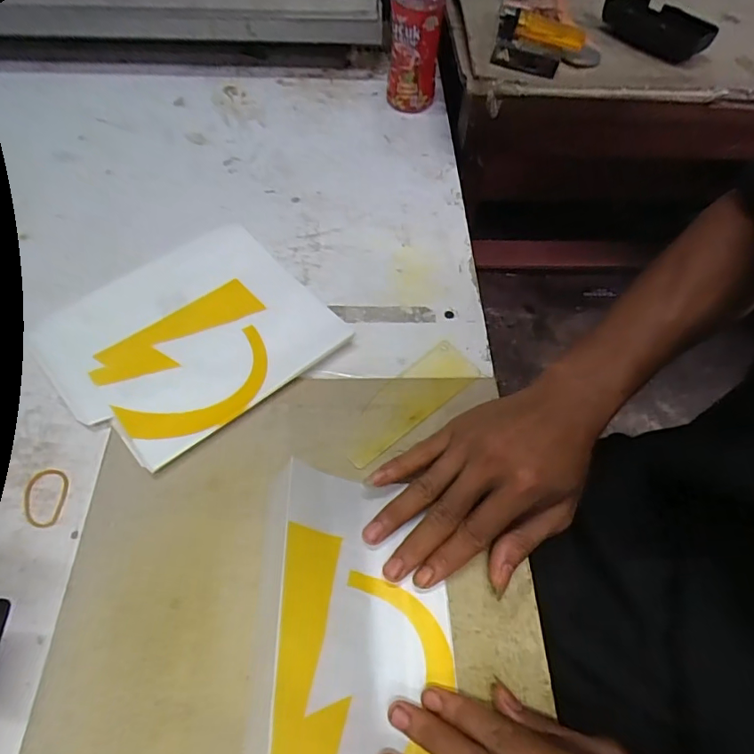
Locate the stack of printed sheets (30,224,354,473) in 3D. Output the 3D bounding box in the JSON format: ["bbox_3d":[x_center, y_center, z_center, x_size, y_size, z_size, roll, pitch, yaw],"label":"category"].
[{"bbox_3d":[-0.149,-0.039,0.395,0.193,0.013,0.187,-35,65,-22],"label":"stack of printed sheets"}]

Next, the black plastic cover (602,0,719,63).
[{"bbox_3d":[0.272,-0.339,0.488,0.046,0.028,0.105,-36,65,-22],"label":"black plastic cover"}]

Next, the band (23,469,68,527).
[{"bbox_3d":[-0.216,0.078,0.325,0.027,0.004,0.038,-5,57,-5],"label":"band"}]

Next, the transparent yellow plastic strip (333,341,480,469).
[{"bbox_3d":[0.022,0.017,0.375,0.121,0.004,0.041,-36,65,-22],"label":"transparent yellow plastic strip"}]

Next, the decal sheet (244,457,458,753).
[{"bbox_3d":[-0.011,0.140,0.266,0.105,0.055,0.189,-2,57,-3],"label":"decal sheet"}]

